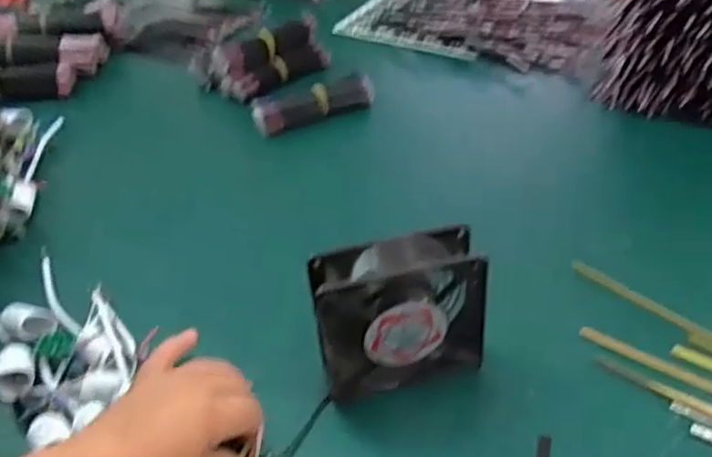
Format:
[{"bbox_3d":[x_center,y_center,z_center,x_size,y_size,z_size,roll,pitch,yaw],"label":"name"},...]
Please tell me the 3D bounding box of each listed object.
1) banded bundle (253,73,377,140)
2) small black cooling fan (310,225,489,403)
[{"bbox_3d":[-0.053,-0.157,0.862,0.156,0.034,0.037,-22,42,-17],"label":"banded bundle"},{"bbox_3d":[0.033,0.067,0.504,0.118,0.123,0.042,-10,38,-4],"label":"small black cooling fan"}]

